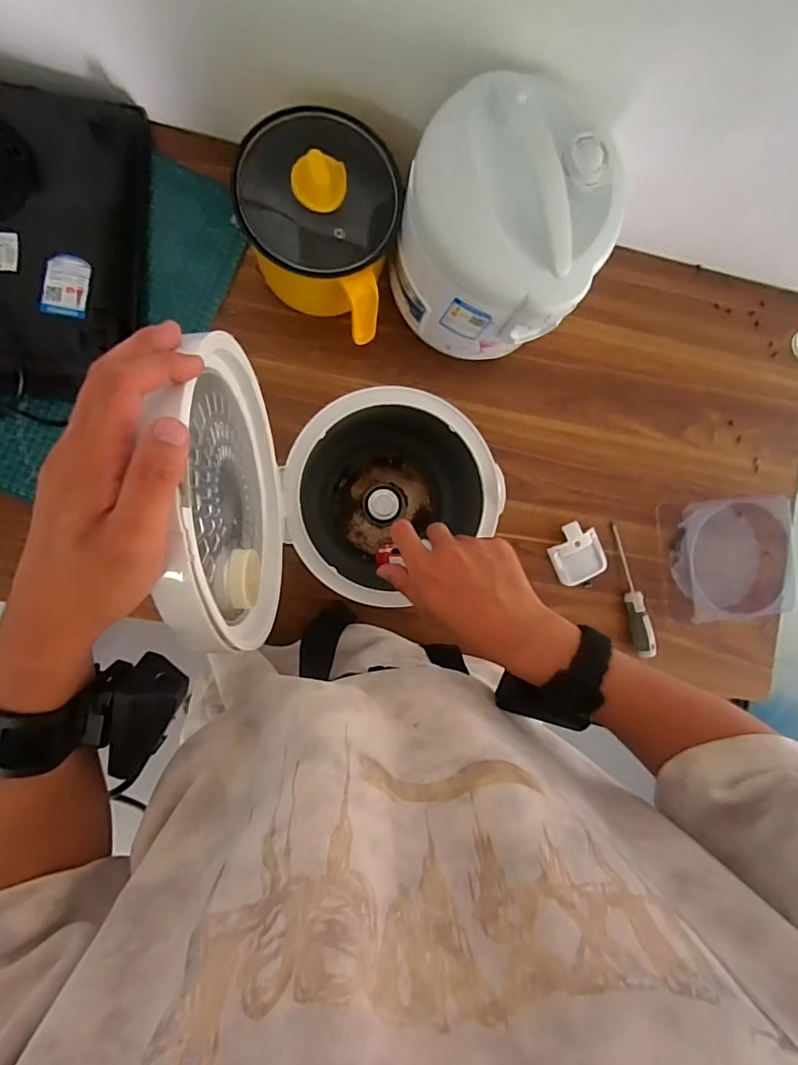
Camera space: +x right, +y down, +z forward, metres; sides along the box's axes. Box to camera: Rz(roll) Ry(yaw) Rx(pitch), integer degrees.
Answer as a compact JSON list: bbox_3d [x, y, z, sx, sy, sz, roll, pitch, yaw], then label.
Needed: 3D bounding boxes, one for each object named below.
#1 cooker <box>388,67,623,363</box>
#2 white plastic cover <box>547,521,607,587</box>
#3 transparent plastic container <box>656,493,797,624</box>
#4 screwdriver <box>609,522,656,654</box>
[{"bbox_3d":[0.106,-0.317,0.532,0.202,0.191,0.191,0,89,-8],"label":"cooker"},{"bbox_3d":[0.242,0.027,0.680,0.078,0.019,0.078,-23,99,-10],"label":"white plastic cover"},{"bbox_3d":[0.466,0.038,0.701,0.180,0.047,0.175,-2,89,-8],"label":"transparent plastic container"},{"bbox_3d":[0.320,0.079,0.684,0.024,0.029,0.181,-11,91,-8],"label":"screwdriver"}]

